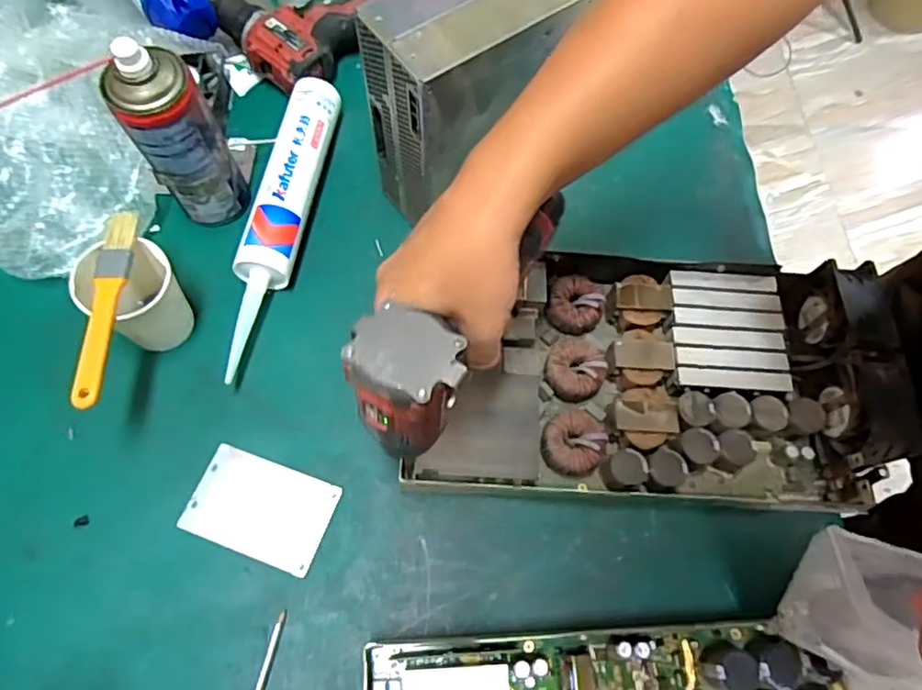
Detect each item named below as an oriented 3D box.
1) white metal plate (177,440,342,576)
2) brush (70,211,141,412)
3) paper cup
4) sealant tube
[{"bbox_3d":[-0.158,0.128,0.473,0.109,0.004,0.071,19,67,5],"label":"white metal plate"},{"bbox_3d":[-0.261,-0.032,0.443,0.024,0.009,0.157,-3,66,-4],"label":"brush"},{"bbox_3d":[-0.262,-0.037,0.491,0.068,0.089,0.067,1,66,-3],"label":"paper cup"},{"bbox_3d":[-0.164,-0.117,0.554,0.046,0.051,0.304,10,66,1],"label":"sealant tube"}]

